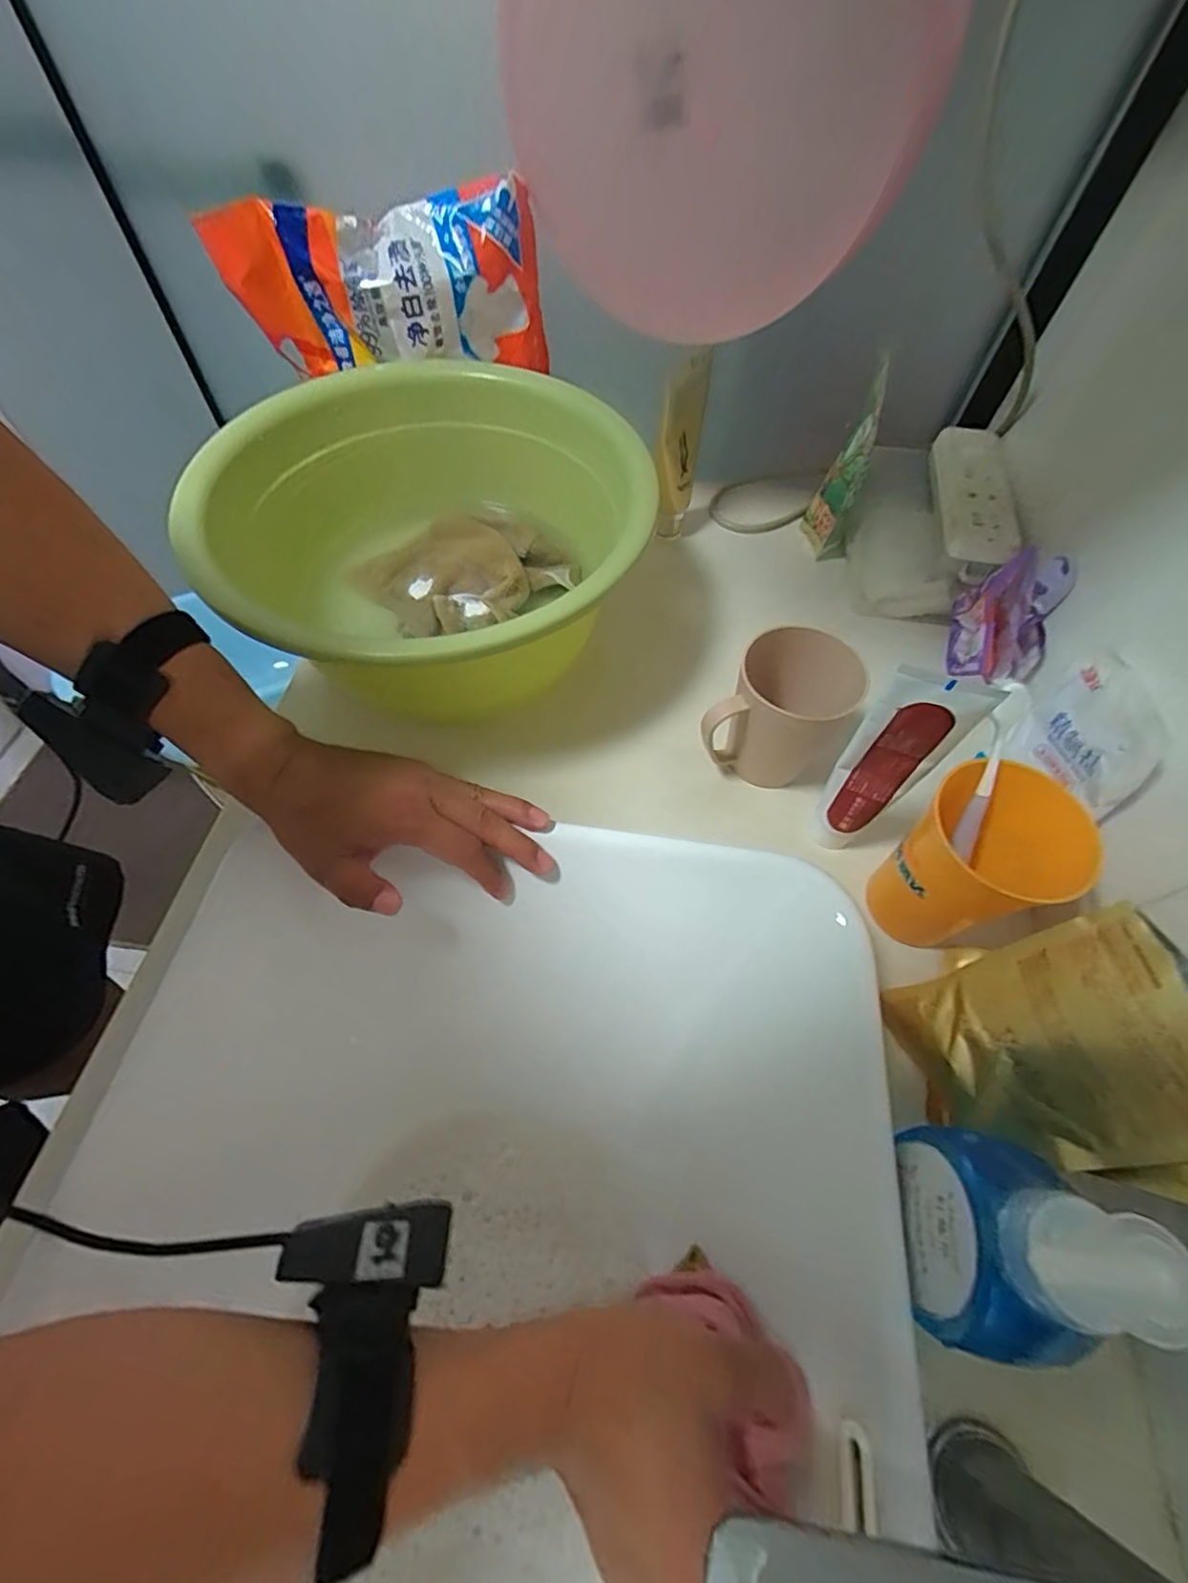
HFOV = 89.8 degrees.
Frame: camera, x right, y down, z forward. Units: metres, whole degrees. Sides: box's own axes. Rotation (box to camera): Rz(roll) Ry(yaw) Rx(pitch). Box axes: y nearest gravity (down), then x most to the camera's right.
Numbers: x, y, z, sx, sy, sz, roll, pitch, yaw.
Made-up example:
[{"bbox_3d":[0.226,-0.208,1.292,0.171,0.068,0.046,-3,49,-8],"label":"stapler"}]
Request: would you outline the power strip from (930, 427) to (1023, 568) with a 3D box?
[{"bbox_3d":[0.332,-0.266,0.525,0.060,0.025,0.175,10,60,4],"label":"power strip"}]

